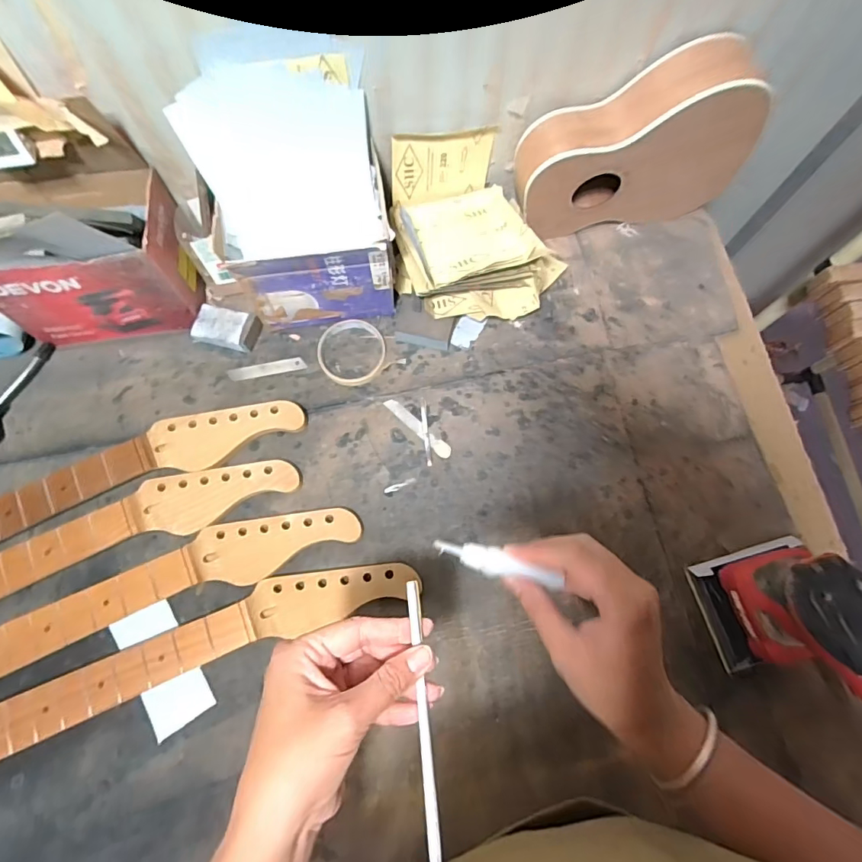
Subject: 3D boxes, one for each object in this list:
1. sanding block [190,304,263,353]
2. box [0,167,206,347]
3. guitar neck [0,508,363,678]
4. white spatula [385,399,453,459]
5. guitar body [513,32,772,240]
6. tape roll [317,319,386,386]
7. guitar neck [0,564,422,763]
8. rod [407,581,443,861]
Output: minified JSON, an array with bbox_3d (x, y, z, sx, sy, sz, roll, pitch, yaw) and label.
[{"bbox_3d":[-0.259,-0.127,0.614,0.074,0.029,0.047,10,75,1],"label":"sanding block"},{"bbox_3d":[-0.392,-0.207,0.563,0.202,0.151,0.146,-5,75,-3],"label":"box"},{"bbox_3d":[-0.388,0.205,0.508,0.642,0.023,0.067,-22,76,-7],"label":"guitar neck"},{"bbox_3d":[-0.015,-0.005,0.591,0.102,0.004,0.017,43,78,10],"label":"white spatula"},{"bbox_3d":[0.240,-0.333,0.580,0.268,0.208,0.084,-9,75,-4],"label":"guitar body"},{"bbox_3d":[-0.099,-0.100,0.614,0.083,0.019,0.084,0,74,-1],"label":"tape roll"},{"bbox_3d":[-0.323,0.256,0.496,0.636,0.025,0.066,-21,76,-7],"label":"guitar neck"},{"bbox_3d":[-0.005,0.176,0.303,0.008,0.005,0.156,-5,71,-3],"label":"rod"}]

